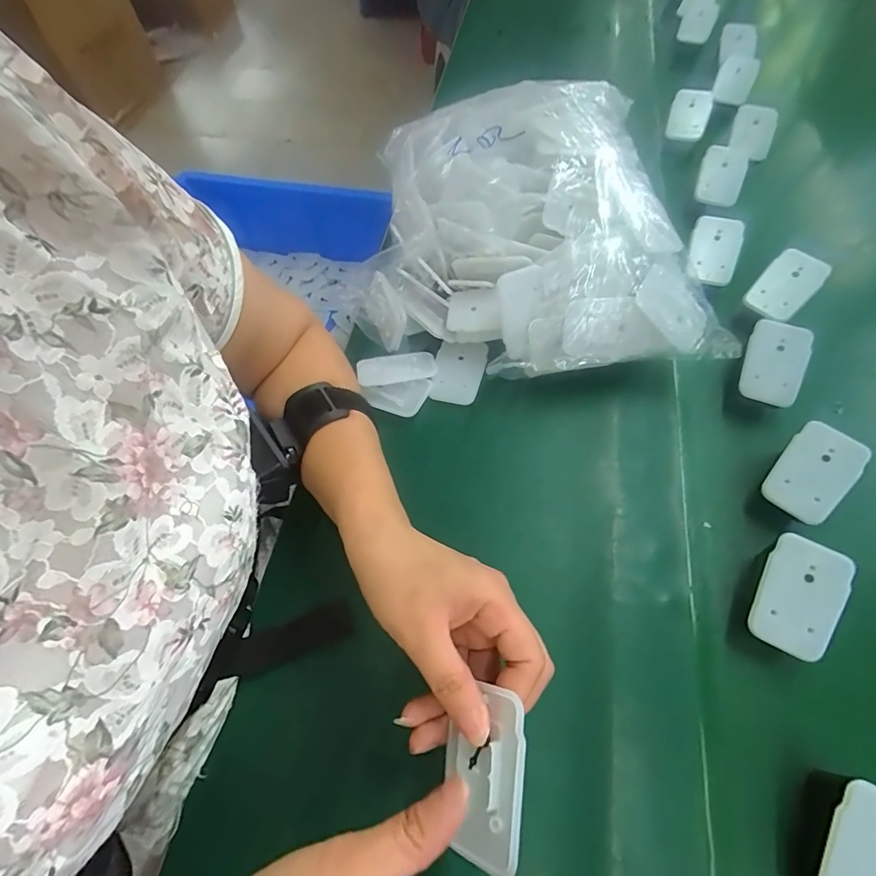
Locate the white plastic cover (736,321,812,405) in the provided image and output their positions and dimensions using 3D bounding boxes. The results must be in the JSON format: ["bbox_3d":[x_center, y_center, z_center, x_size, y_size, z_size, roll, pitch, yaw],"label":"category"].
[{"bbox_3d":[0.270,-0.060,0.363,0.044,0.013,0.066,21,88,16],"label":"white plastic cover"}]

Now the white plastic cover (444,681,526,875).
[{"bbox_3d":[0.020,0.152,0.205,0.039,0.006,0.067,-6,71,40],"label":"white plastic cover"}]

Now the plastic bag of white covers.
[{"bbox_3d":[0.076,-0.181,0.403,0.284,0.120,0.259,-2,61,2],"label":"plastic bag of white covers"}]

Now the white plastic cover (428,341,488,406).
[{"bbox_3d":[0.018,-0.059,0.402,0.044,0.010,0.059,10,62,9],"label":"white plastic cover"}]

